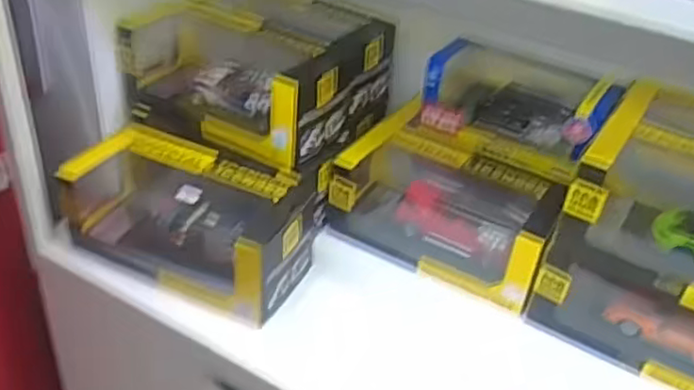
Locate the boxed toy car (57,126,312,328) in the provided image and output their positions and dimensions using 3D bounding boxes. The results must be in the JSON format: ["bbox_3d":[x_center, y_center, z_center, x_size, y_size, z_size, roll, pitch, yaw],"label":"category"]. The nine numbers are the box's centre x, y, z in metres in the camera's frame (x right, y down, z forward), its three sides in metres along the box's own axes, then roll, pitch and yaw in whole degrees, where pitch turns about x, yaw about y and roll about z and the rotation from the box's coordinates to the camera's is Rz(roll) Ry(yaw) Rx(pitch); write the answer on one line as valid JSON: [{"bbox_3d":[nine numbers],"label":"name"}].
[{"bbox_3d":[-0.172,0.018,0.738,0.266,0.094,0.146,18,38,18],"label":"boxed toy car"}]

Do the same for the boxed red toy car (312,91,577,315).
[{"bbox_3d":[0.115,0.007,0.797,0.258,0.104,0.159,21,39,21],"label":"boxed red toy car"}]

